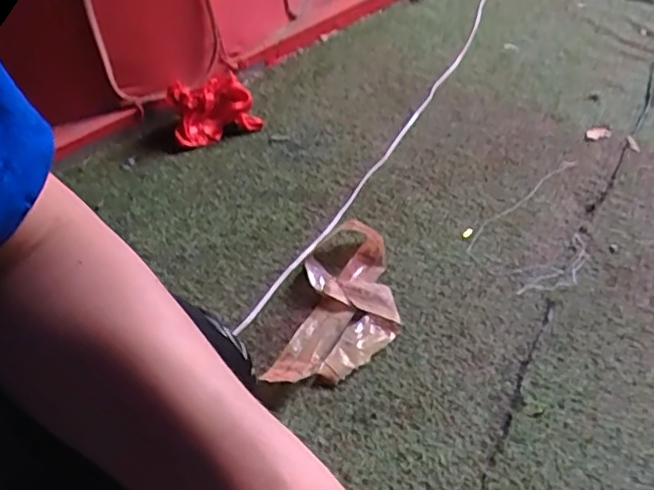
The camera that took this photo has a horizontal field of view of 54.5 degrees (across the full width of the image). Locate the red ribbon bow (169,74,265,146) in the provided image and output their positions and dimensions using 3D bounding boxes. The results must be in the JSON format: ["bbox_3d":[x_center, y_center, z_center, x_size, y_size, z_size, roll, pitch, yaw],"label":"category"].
[{"bbox_3d":[-0.248,-0.297,1.377,0.186,0.089,0.152,-16,44,-15],"label":"red ribbon bow"}]

